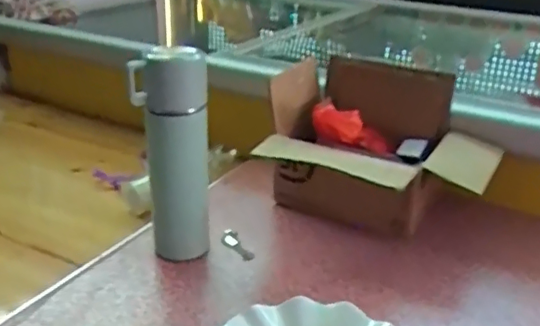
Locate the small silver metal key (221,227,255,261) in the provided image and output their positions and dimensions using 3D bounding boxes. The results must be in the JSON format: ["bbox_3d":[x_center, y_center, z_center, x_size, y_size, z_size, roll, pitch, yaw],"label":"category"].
[{"bbox_3d":[-0.042,0.102,0.715,0.030,0.007,0.054,-19,51,-36],"label":"small silver metal key"}]

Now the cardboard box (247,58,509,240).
[{"bbox_3d":[0.142,-0.012,0.752,0.268,0.191,0.215,12,28,22],"label":"cardboard box"}]

